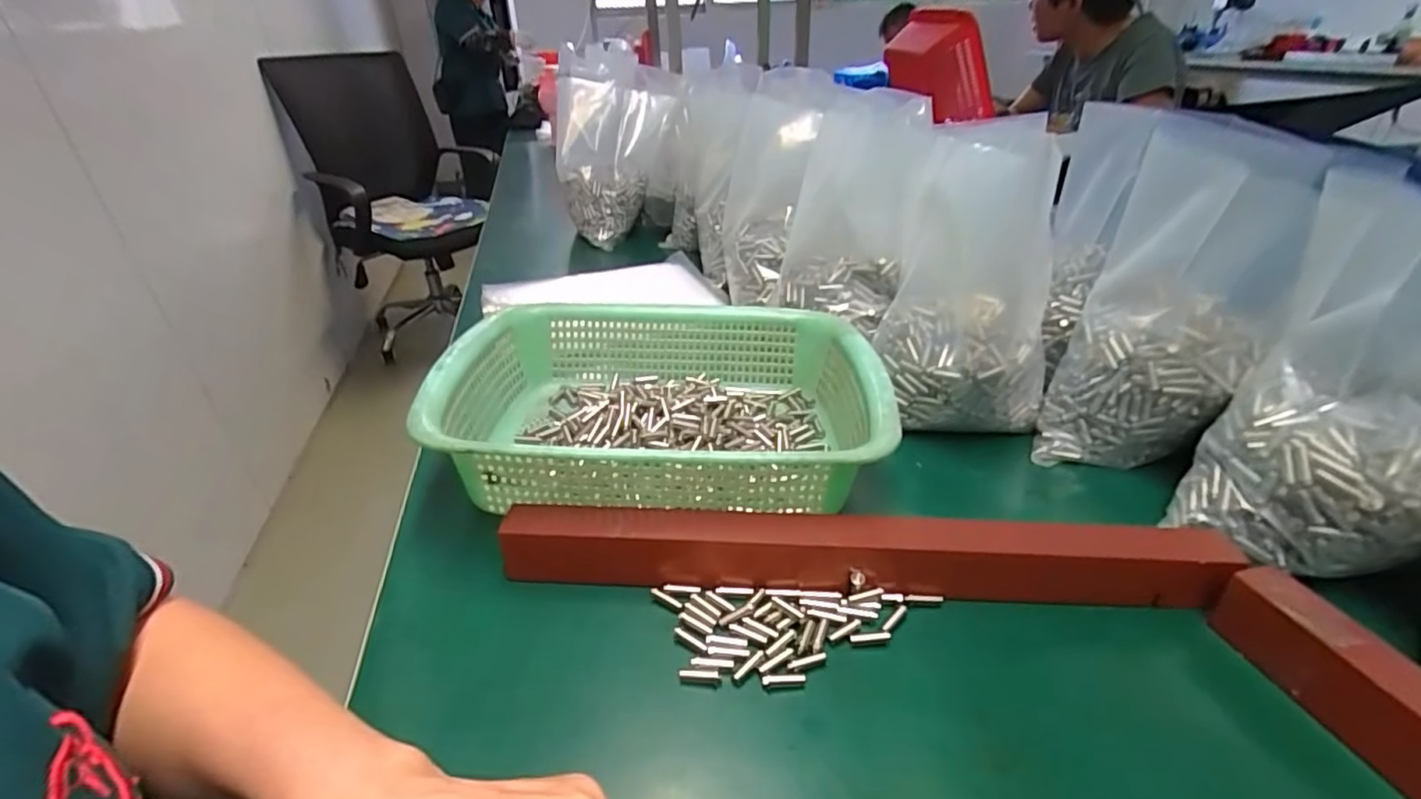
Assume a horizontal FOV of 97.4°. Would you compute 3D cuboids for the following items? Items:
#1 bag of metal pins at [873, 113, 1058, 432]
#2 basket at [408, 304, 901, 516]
[{"bbox_3d":[0.195,-0.084,0.466,0.122,0.203,0.107,9,33,18],"label":"bag of metal pins"},{"bbox_3d":[-0.031,0.002,0.451,0.290,0.085,0.217,-2,31,1],"label":"basket"}]

